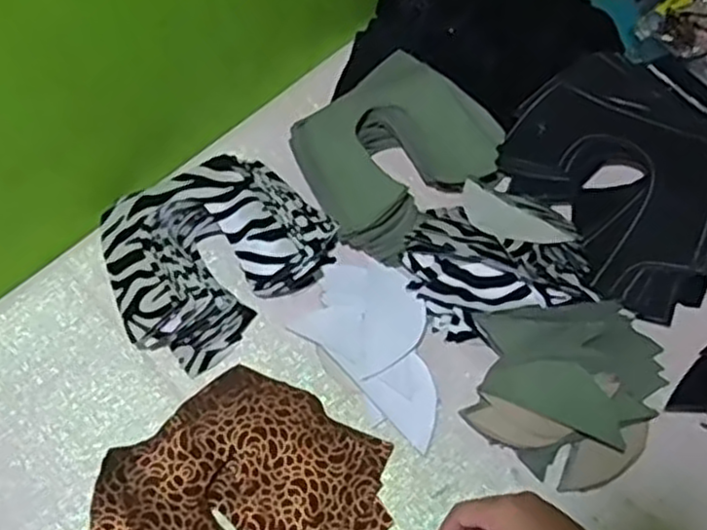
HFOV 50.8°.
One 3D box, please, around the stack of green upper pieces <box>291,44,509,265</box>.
[{"bbox_3d":[0.033,-0.101,0.658,0.161,0.058,0.151,-37,65,-17],"label":"stack of green upper pieces"}]

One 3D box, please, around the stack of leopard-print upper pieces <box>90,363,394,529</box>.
[{"bbox_3d":[-0.084,0.171,0.544,0.196,0.033,0.163,-35,65,-19],"label":"stack of leopard-print upper pieces"}]

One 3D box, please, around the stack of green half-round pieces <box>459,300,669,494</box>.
[{"bbox_3d":[0.160,0.082,0.564,0.145,0.039,0.142,33,67,20],"label":"stack of green half-round pieces"}]

